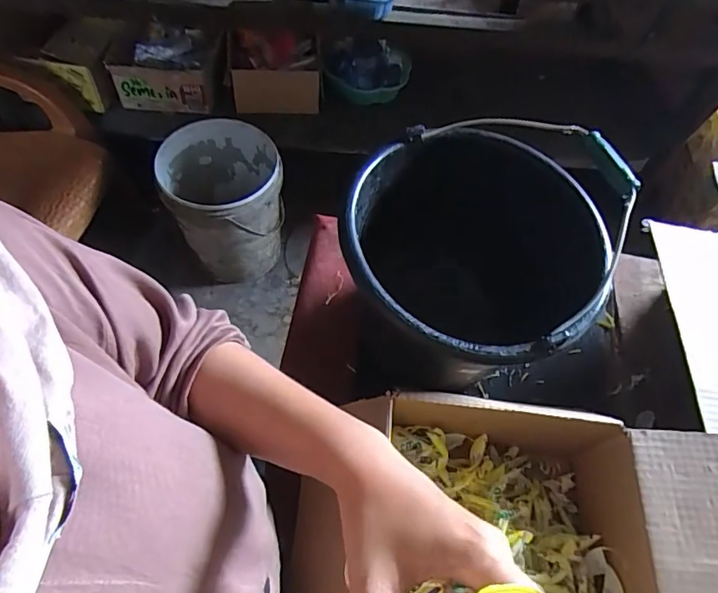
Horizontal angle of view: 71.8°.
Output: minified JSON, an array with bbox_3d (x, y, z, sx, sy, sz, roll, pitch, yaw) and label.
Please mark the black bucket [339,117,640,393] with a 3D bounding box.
[{"bbox_3d":[0.117,-0.024,0.598,0.263,0.285,0.283,2,61,-3],"label":"black bucket"}]

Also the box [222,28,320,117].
[{"bbox_3d":[-0.231,-0.616,1.374,0.246,0.140,0.167,1,61,-3],"label":"box"}]

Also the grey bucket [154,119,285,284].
[{"bbox_3d":[-0.355,-0.248,1.360,0.290,0.335,0.287,2,61,-3],"label":"grey bucket"}]

